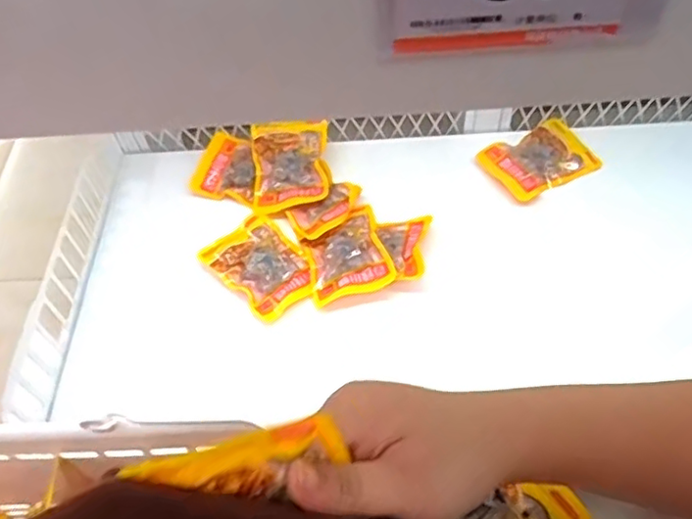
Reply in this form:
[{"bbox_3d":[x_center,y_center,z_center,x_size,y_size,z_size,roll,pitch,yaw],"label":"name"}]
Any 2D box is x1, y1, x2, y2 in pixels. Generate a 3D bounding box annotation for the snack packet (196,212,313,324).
[{"bbox_3d":[-0.084,0.006,0.644,0.083,0.015,0.111,-39,61,-22],"label":"snack packet"}]

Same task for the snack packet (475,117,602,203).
[{"bbox_3d":[0.222,-0.117,0.718,0.118,0.017,0.087,-25,57,-14],"label":"snack packet"}]

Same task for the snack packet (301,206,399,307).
[{"bbox_3d":[0.000,-0.007,0.637,0.084,0.015,0.100,-17,55,-8],"label":"snack packet"}]

